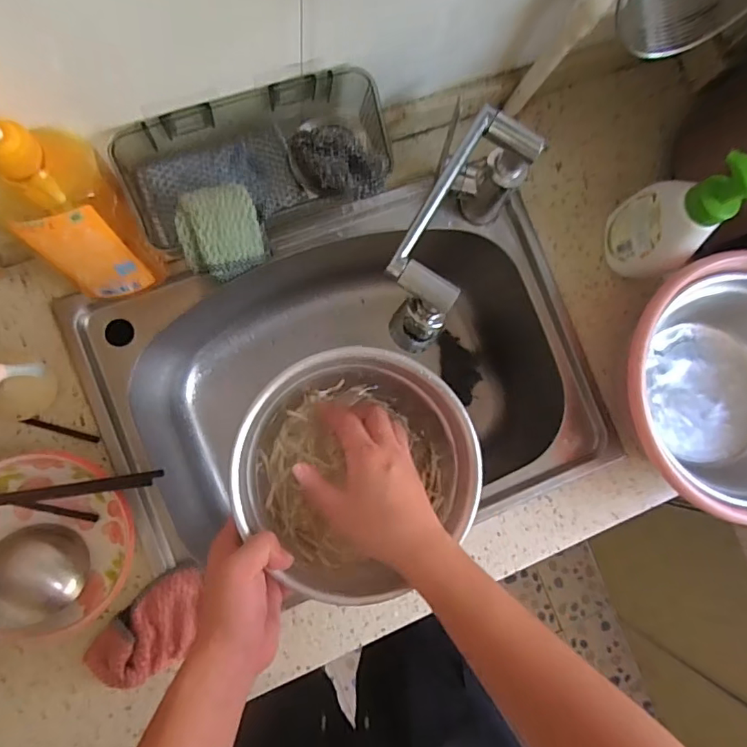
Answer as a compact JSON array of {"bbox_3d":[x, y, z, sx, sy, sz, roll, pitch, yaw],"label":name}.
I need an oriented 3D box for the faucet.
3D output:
[{"bbox_3d":[0.075,-0.136,0.547,0.080,0.153,0.232,33,81,-4],"label":"faucet"}]

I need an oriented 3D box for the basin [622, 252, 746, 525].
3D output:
[{"bbox_3d":[0.402,0.018,0.603,0.279,0.119,0.265,1,85,-8],"label":"basin"}]

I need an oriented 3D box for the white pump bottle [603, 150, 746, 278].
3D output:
[{"bbox_3d":[0.329,-0.168,0.566,0.054,0.197,0.096,-27,89,-10],"label":"white pump bottle"}]

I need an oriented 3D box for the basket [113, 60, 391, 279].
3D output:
[{"bbox_3d":[-0.099,-0.186,0.487,0.244,0.069,0.137,-24,89,-10],"label":"basket"}]

